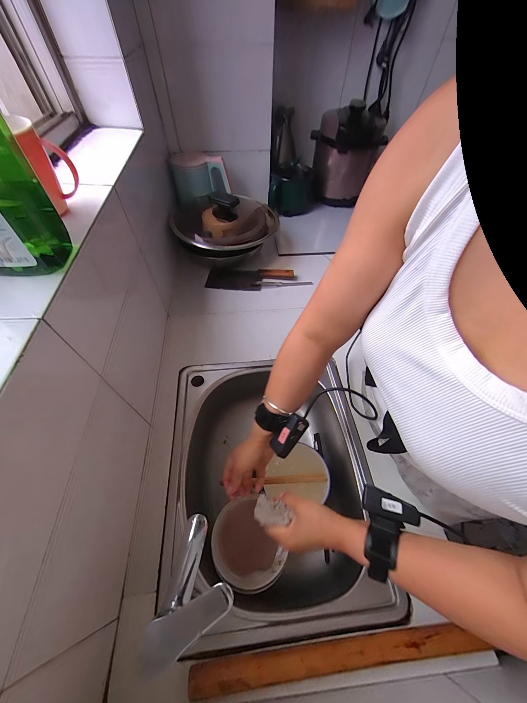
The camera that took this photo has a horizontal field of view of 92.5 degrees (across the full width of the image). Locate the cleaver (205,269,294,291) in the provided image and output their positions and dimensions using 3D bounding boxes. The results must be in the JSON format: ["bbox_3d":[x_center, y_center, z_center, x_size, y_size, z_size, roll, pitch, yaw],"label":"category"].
[{"bbox_3d":[-0.044,-0.242,0.824,0.278,0.031,0.088,2,56,-4],"label":"cleaver"}]

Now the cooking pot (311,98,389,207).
[{"bbox_3d":[0.320,-0.785,1.017,0.267,0.277,0.216,15,56,5],"label":"cooking pot"}]

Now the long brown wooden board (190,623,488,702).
[{"bbox_3d":[0.102,0.425,0.353,0.394,0.042,0.032,-3,57,-7],"label":"long brown wooden board"}]

